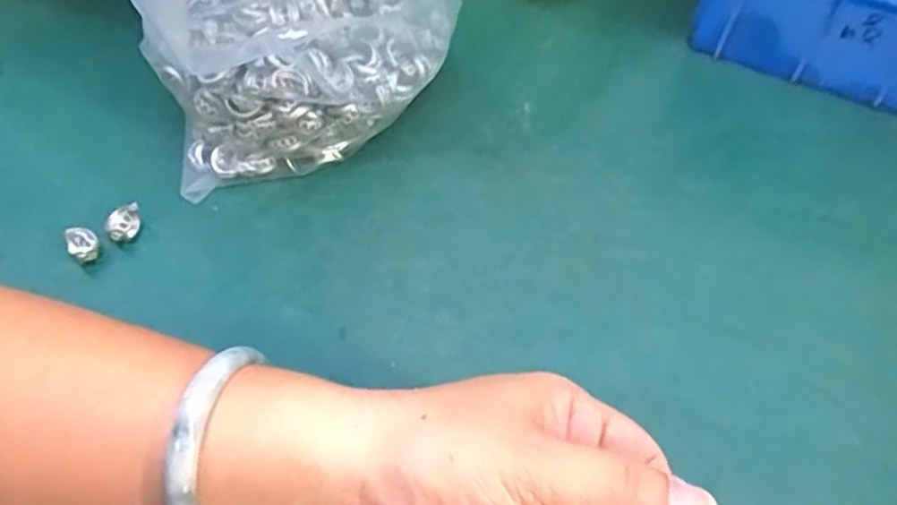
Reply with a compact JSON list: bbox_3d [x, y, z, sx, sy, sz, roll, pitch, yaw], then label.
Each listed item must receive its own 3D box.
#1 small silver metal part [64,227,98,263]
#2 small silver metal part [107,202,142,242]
[{"bbox_3d":[-0.173,-0.004,0.338,0.013,0.013,0.016,-29,63,-18],"label":"small silver metal part"},{"bbox_3d":[-0.157,-0.014,0.347,0.013,0.013,0.017,0,57,-2],"label":"small silver metal part"}]

